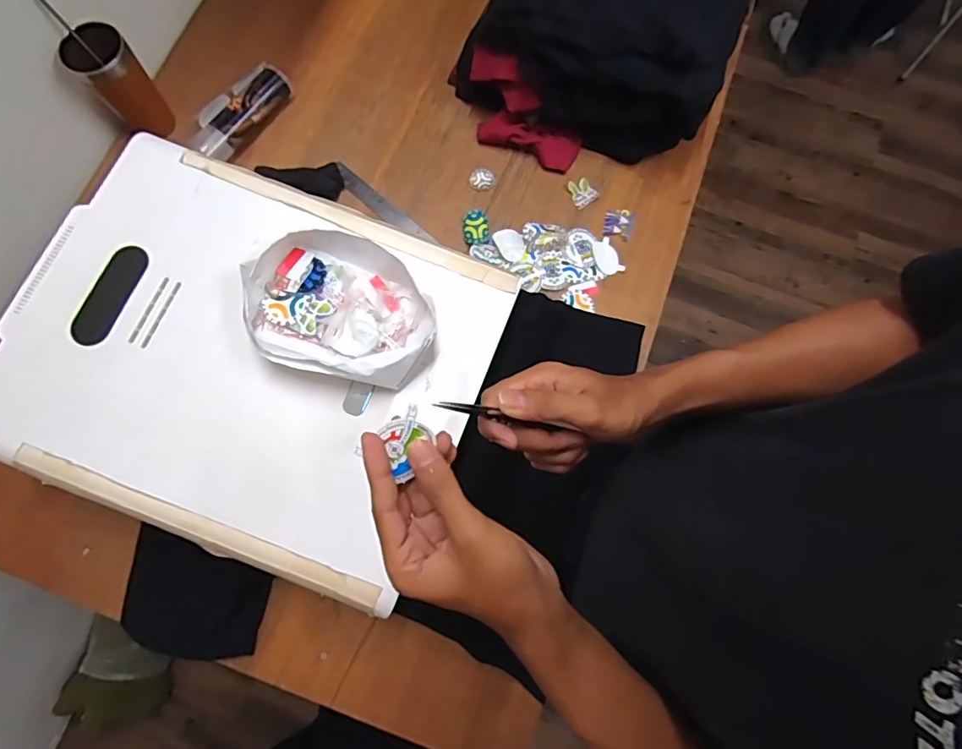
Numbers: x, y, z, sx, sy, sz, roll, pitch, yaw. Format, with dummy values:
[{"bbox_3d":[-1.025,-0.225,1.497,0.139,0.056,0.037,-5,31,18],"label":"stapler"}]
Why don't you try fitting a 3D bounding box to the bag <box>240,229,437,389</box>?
[{"bbox_3d":[-0.149,-0.071,0.552,0.195,0.049,0.152,9,77,1],"label":"bag"}]

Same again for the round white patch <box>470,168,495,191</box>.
[{"bbox_3d":[0.002,-0.306,0.808,0.039,0.005,0.035,-4,77,-2],"label":"round white patch"}]

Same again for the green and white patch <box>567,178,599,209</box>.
[{"bbox_3d":[0.160,-0.285,0.807,0.038,0.004,0.044,-22,80,7],"label":"green and white patch"}]

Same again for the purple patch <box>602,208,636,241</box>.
[{"bbox_3d":[0.213,-0.233,0.794,0.045,0.005,0.046,17,77,3],"label":"purple patch"}]

